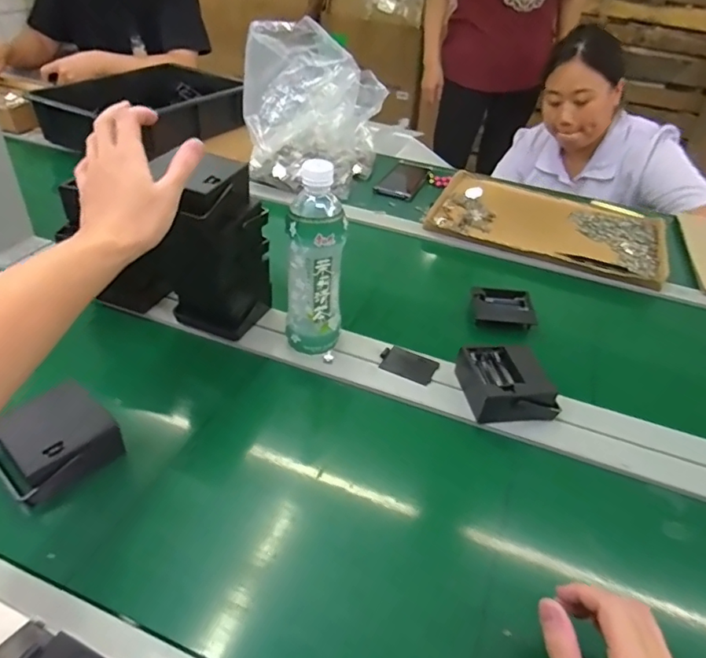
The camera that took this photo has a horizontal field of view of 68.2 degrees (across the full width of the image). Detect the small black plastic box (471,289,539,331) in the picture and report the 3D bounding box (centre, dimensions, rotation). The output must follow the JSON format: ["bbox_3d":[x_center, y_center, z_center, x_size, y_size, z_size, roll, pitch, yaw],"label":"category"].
[{"bbox_3d":[0.208,-0.031,0.723,0.079,0.016,0.070,6,39,1],"label":"small black plastic box"}]

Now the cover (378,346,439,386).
[{"bbox_3d":[0.065,0.042,0.615,0.065,0.006,0.045,19,41,16],"label":"cover"}]

